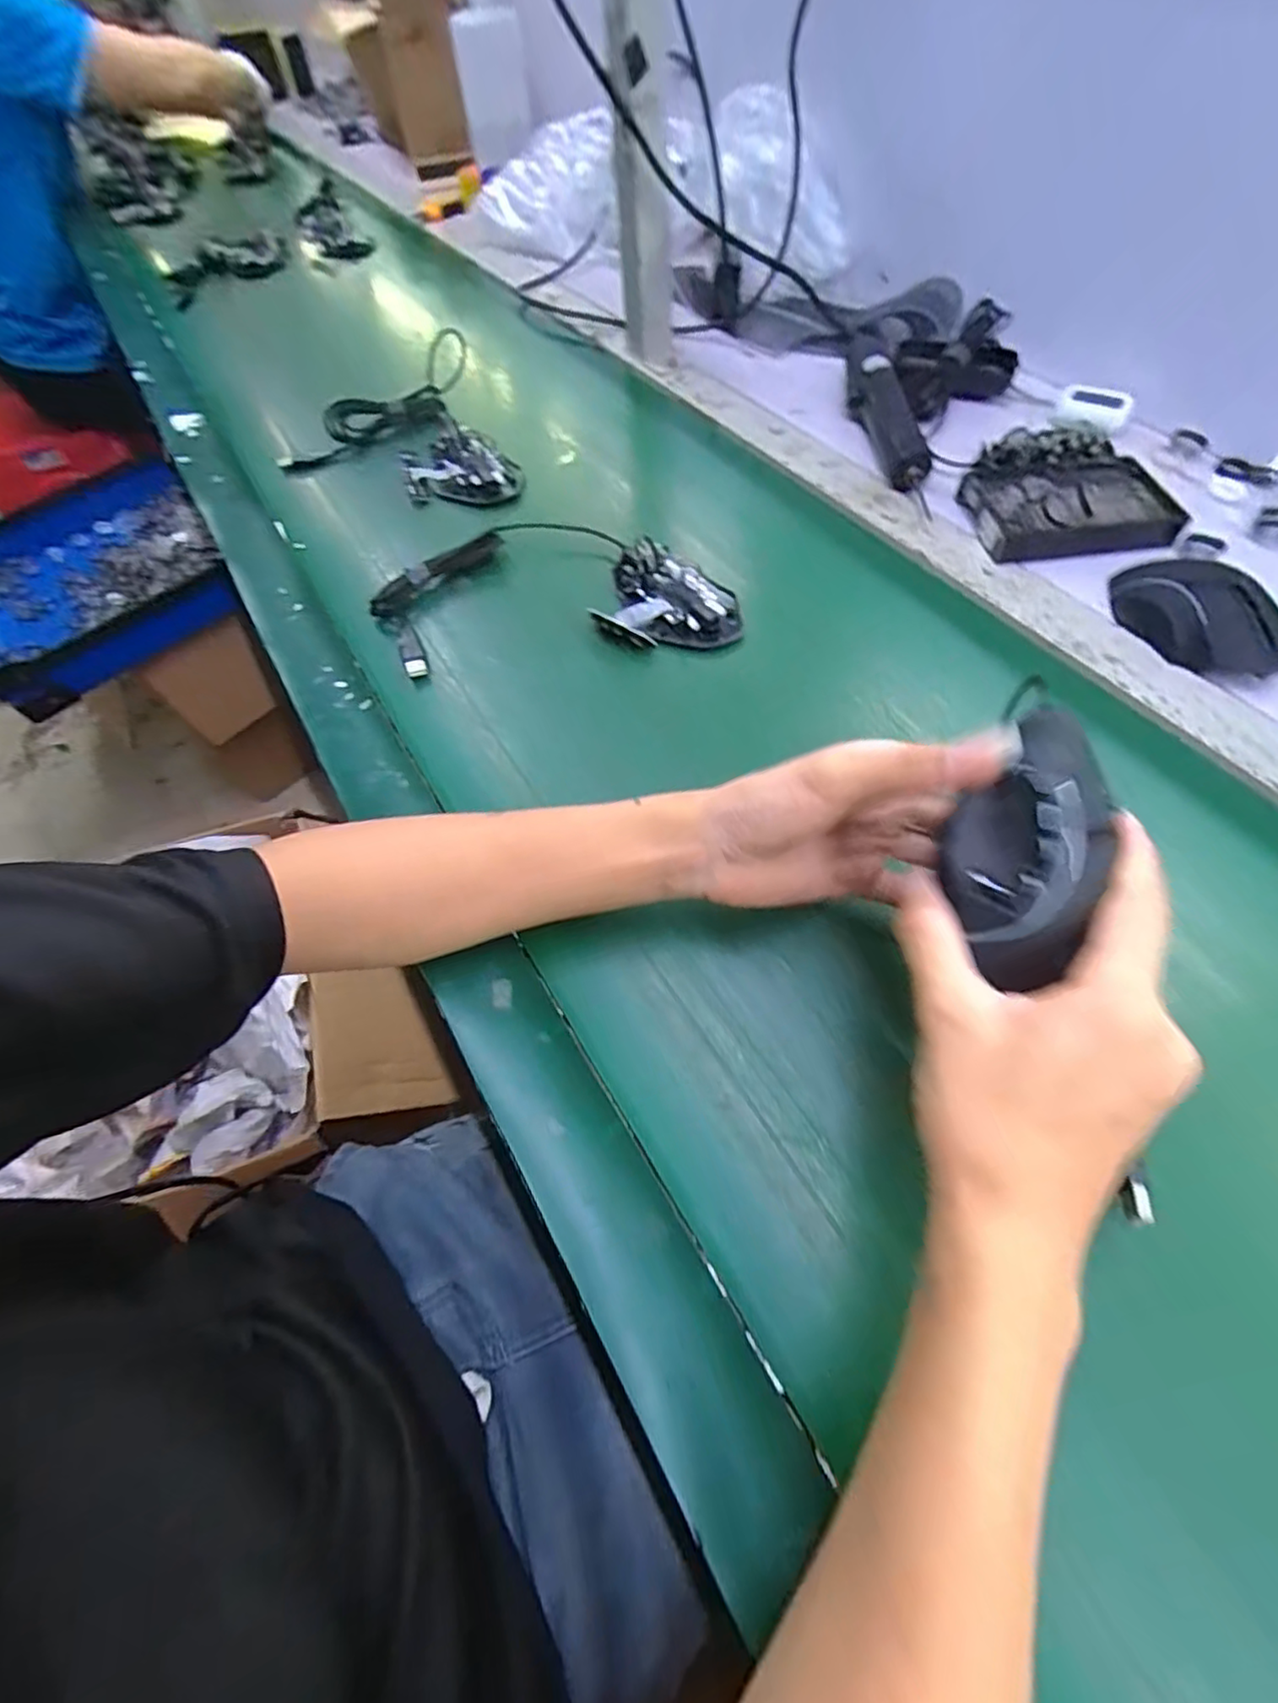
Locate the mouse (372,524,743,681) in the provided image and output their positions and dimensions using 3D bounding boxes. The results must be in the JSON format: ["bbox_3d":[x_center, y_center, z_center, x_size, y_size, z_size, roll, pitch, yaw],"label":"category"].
[{"bbox_3d":[-0.065,-0.205,0.473,0.265,0.023,0.151,-5,60,1],"label":"mouse"}]

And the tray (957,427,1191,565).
[{"bbox_3d":[0.329,-0.290,0.492,0.137,0.026,0.148,-3,60,3],"label":"tray"}]

